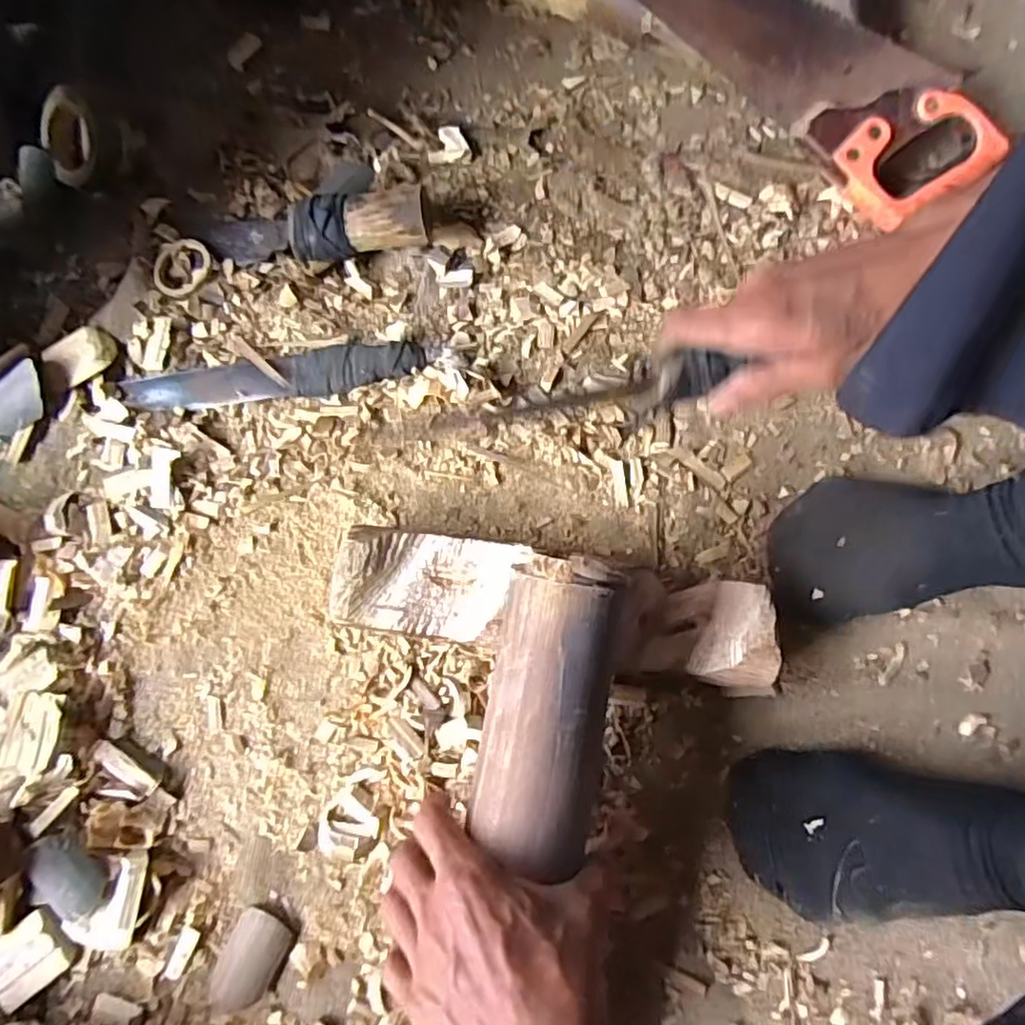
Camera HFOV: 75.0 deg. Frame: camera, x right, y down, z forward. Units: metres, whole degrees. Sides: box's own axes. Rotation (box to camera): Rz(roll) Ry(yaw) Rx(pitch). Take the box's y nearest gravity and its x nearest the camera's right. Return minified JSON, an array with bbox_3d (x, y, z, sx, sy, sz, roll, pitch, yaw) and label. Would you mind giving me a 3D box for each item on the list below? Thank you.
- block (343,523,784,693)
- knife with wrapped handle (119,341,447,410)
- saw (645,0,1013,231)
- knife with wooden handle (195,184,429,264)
[{"bbox_3d":[0.024,0.065,0.483,0.318,0.059,0.080,10,76,1],"label":"block"},{"bbox_3d":[-0.189,-0.114,0.538,0.250,0.018,0.041,-5,77,-3],"label":"knife with wrapped handle"},{"bbox_3d":[0.192,-0.425,0.568,0.484,0.028,0.122,35,89,-2],"label":"saw"},{"bbox_3d":[-0.170,-0.240,0.559,0.196,0.044,0.051,-3,76,-3],"label":"knife with wooden handle"}]

